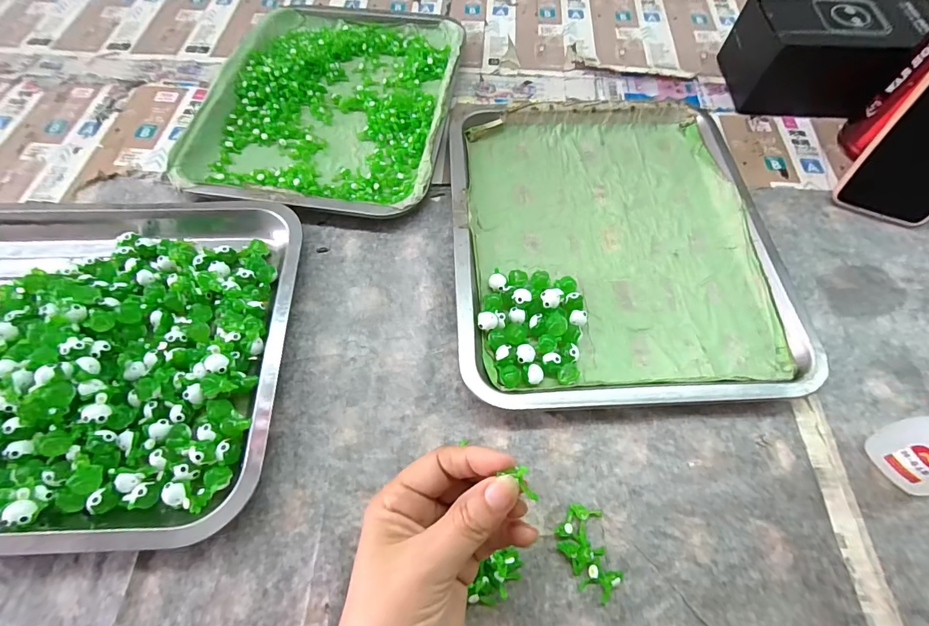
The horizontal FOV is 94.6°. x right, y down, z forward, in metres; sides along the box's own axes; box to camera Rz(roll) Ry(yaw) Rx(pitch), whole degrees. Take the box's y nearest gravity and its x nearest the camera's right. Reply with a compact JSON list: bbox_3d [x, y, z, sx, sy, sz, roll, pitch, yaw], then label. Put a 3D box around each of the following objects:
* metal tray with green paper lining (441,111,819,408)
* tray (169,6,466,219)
[{"bbox_3d":[0.122,-0.068,0.367,0.257,0.021,0.299,0,62,-1],"label":"metal tray with green paper lining"},{"bbox_3d":[-0.138,-0.230,0.457,0.245,0.023,0.311,7,62,3],"label":"tray"}]

